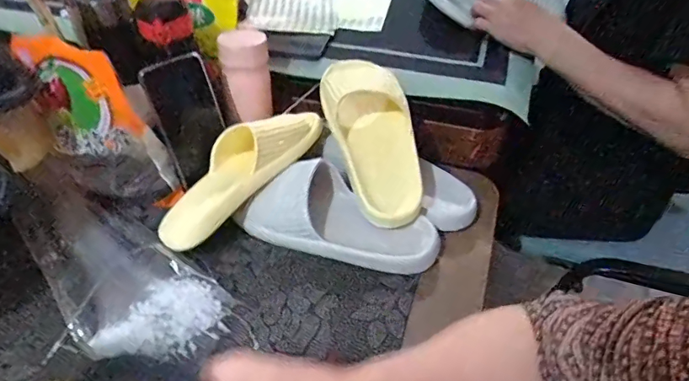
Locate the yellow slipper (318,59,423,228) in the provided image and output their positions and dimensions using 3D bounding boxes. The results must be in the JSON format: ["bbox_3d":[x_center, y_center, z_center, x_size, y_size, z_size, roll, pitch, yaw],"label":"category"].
[{"bbox_3d":[0.038,-0.071,0.570,0.101,0.054,0.230,-11,70,-11],"label":"yellow slipper"}]

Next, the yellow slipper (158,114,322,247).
[{"bbox_3d":[-0.132,-0.035,0.573,0.093,0.063,0.240,35,70,32],"label":"yellow slipper"}]

